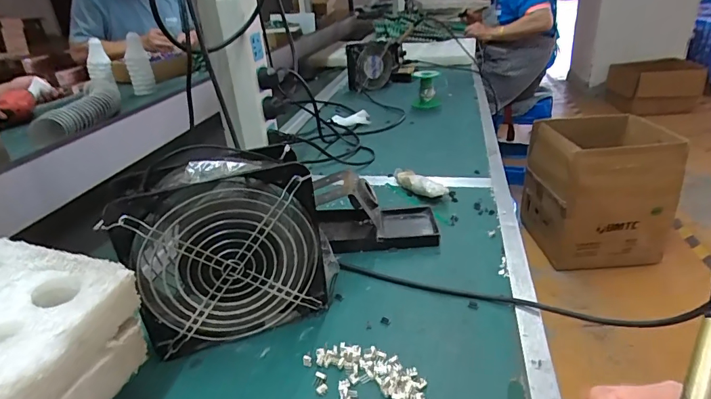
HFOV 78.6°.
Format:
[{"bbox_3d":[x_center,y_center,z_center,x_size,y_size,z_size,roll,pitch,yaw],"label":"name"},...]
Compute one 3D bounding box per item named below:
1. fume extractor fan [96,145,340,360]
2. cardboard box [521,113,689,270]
[{"bbox_3d":[-0.102,0.038,0.367,0.160,0.149,0.060,-12,29,-17],"label":"fume extractor fan"},{"bbox_3d":[0.913,-0.034,1.654,0.466,0.458,0.408,-6,27,-4],"label":"cardboard box"}]

